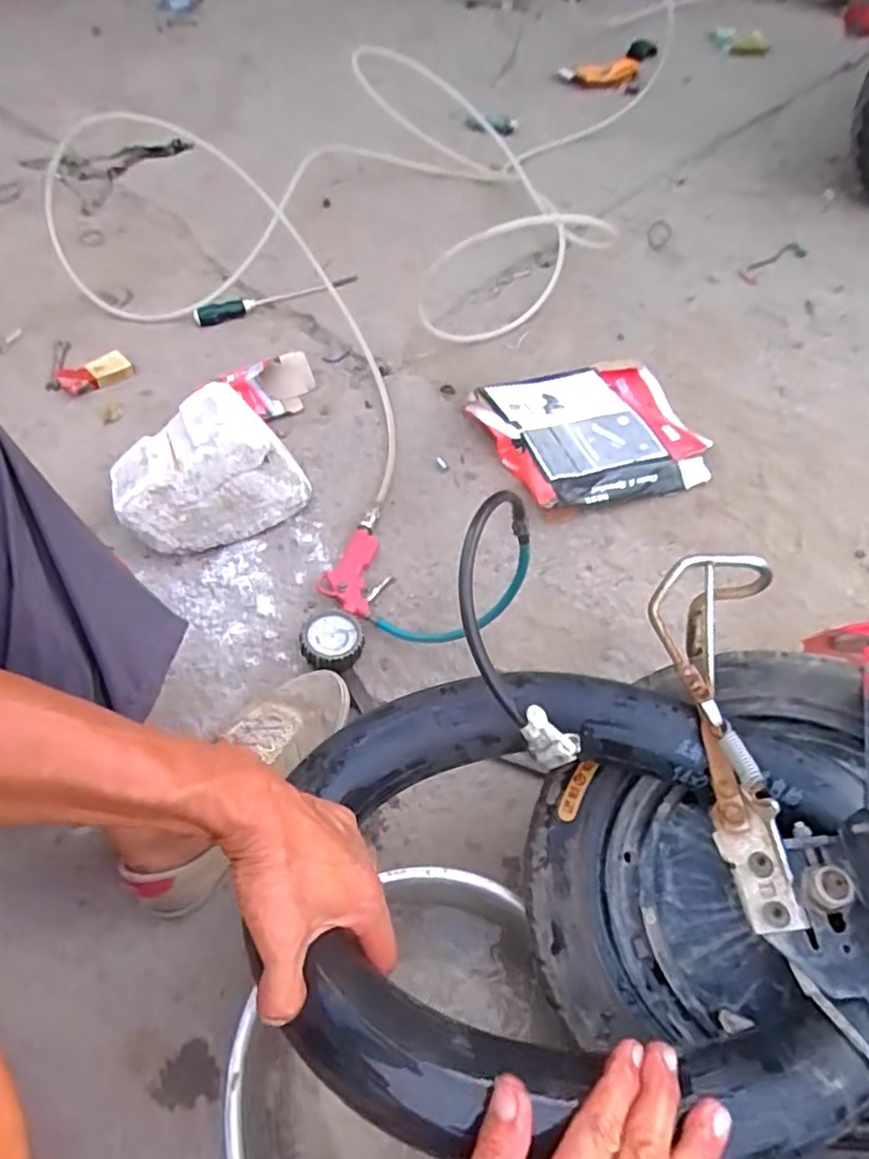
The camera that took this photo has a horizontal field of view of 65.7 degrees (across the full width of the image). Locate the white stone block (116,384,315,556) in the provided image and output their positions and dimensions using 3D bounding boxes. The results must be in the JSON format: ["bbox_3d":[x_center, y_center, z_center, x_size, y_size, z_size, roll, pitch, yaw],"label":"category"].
[{"bbox_3d":[-0.302,-0.144,0.879,0.223,0.136,0.176,-27,60,-18],"label":"white stone block"}]

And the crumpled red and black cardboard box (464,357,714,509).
[{"bbox_3d":[0.225,-0.218,0.980,0.299,0.050,0.266,-16,57,-11],"label":"crumpled red and black cardboard box"}]

